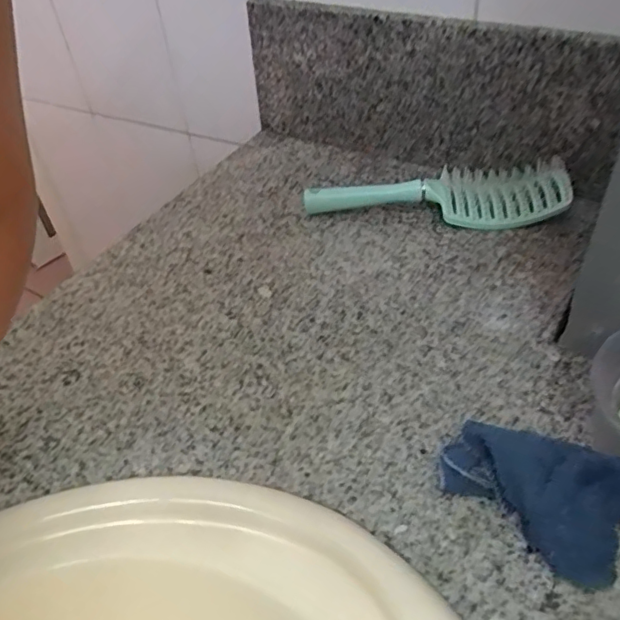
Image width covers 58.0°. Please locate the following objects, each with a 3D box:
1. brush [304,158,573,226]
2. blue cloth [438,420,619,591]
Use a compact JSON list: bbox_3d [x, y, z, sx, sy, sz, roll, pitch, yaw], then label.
[{"bbox_3d":[0.129,-0.122,0.575,0.258,0.034,0.084,6,44,10],"label":"brush"},{"bbox_3d":[0.138,0.105,0.332,0.112,0.033,0.068,30,52,30],"label":"blue cloth"}]

